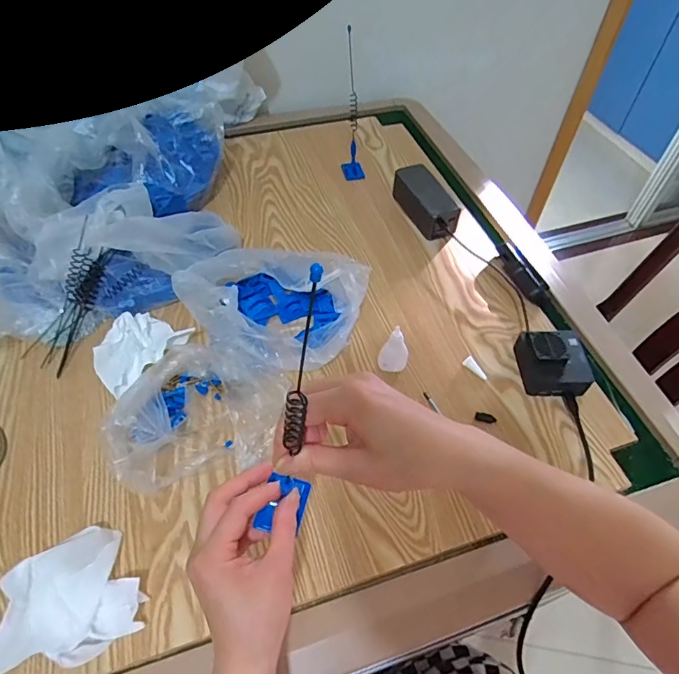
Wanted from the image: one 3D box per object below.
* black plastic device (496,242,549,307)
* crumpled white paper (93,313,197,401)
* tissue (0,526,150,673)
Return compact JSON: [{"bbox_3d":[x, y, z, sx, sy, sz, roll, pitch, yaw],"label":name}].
[{"bbox_3d":[0.258,-0.092,0.683,0.029,0.031,0.104,-21,57,-17],"label":"black plastic device"},{"bbox_3d":[-0.250,0.016,0.590,0.083,0.031,0.109,29,58,19],"label":"crumpled white paper"},{"bbox_3d":[-0.237,0.229,0.419,0.103,0.049,0.098,-26,58,-19],"label":"tissue"}]

